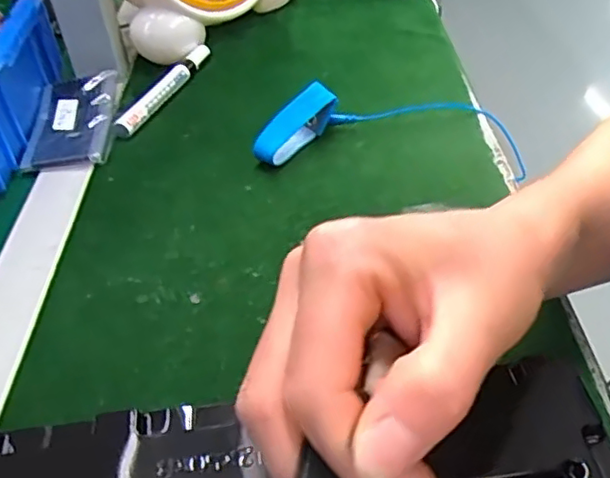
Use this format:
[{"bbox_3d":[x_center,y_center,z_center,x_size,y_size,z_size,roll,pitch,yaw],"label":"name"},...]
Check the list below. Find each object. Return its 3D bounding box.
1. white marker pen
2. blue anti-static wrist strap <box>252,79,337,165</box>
[{"bbox_3d":[-0.119,-0.129,0.529,0.019,0.017,0.141,9,44,14],"label":"white marker pen"},{"bbox_3d":[-0.005,-0.083,0.456,0.068,0.044,0.017,-34,50,-29],"label":"blue anti-static wrist strap"}]

